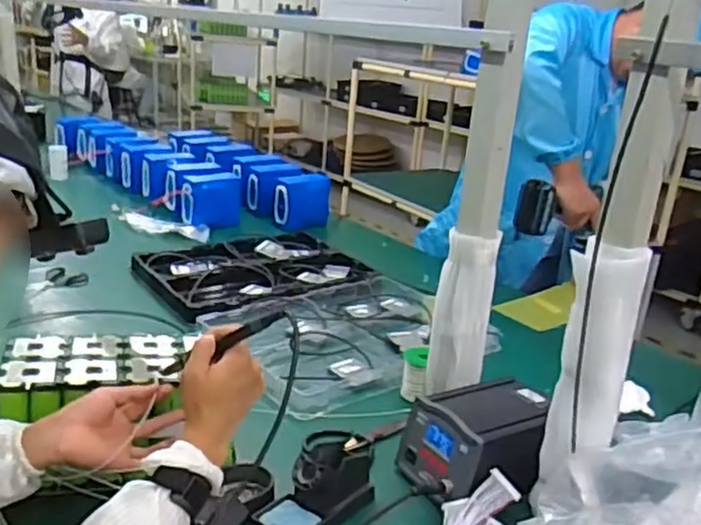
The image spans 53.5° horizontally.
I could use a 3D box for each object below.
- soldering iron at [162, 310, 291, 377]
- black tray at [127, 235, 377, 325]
[{"bbox_3d":[-0.144,0.090,0.742,0.025,0.018,0.252,-14,-9,-42],"label":"soldering iron"},{"bbox_3d":[-0.217,0.013,1.584,0.476,0.035,0.406,-11,25,-36],"label":"black tray"}]

